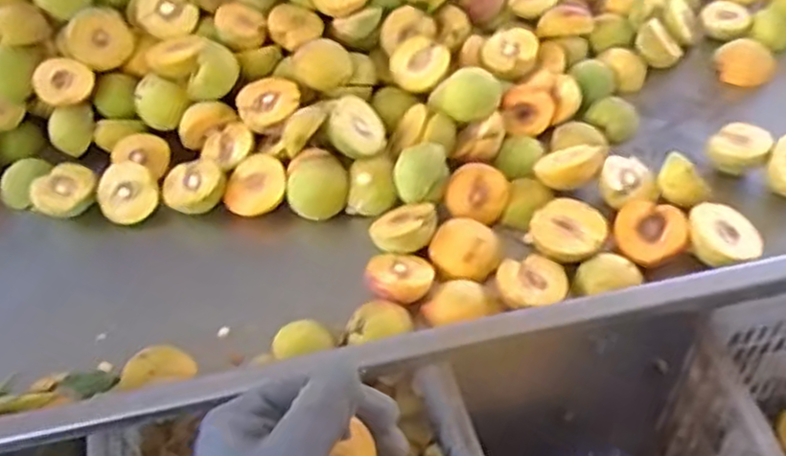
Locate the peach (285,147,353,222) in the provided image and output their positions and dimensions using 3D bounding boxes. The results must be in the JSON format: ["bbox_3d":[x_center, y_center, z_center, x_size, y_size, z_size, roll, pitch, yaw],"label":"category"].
[{"bbox_3d":[-0.075,-0.045,0.748,0.061,0.050,0.055,-12,50,-6],"label":"peach"}]

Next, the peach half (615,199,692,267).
[{"bbox_3d":[0.230,0.005,0.679,0.062,0.032,0.055,24,95,22],"label":"peach half"}]

